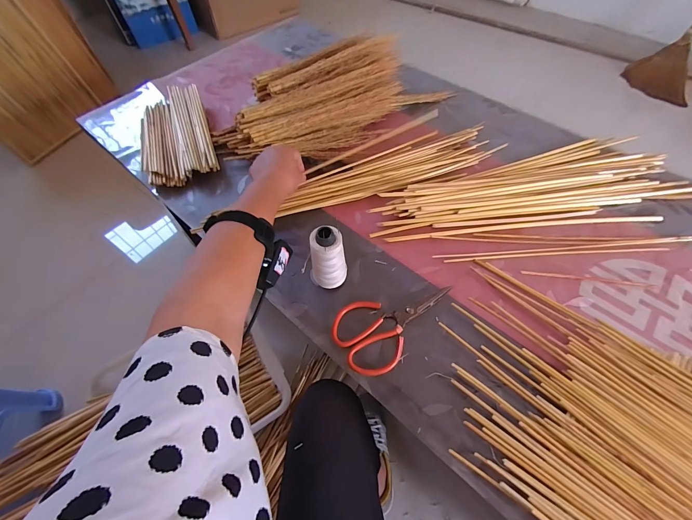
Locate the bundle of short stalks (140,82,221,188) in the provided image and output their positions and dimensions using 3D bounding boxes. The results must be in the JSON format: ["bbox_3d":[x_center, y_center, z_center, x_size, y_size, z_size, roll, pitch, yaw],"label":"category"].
[{"bbox_3d":[-0.357,-0.265,0.658,0.137,0.032,0.283,-19,61,-10],"label":"bundle of short stalks"}]

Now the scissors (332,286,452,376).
[{"bbox_3d":[0.062,0.078,0.458,0.104,0.008,0.178,40,68,21],"label":"scissors"}]

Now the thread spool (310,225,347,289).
[{"bbox_3d":[-0.026,0.001,0.444,0.051,0.109,0.045,-5,60,-2],"label":"thread spool"}]

